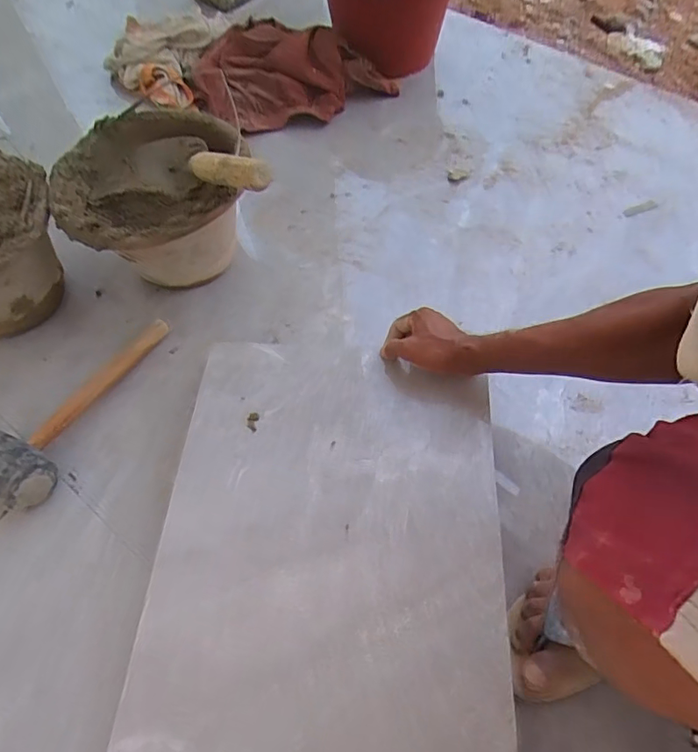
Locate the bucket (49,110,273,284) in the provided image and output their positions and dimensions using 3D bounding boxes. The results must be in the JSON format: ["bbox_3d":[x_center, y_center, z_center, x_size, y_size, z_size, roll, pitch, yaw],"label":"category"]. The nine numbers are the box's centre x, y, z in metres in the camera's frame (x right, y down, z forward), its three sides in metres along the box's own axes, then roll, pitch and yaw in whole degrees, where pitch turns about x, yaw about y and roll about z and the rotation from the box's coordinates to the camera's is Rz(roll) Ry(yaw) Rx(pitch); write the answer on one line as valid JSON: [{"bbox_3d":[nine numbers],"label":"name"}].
[{"bbox_3d":[-0.245,-0.248,0.725,0.282,0.233,0.240,-8,62,-1],"label":"bucket"}]

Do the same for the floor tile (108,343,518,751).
[{"bbox_3d":[-0.024,0.217,0.515,0.346,0.015,0.570,3,58,5],"label":"floor tile"}]

